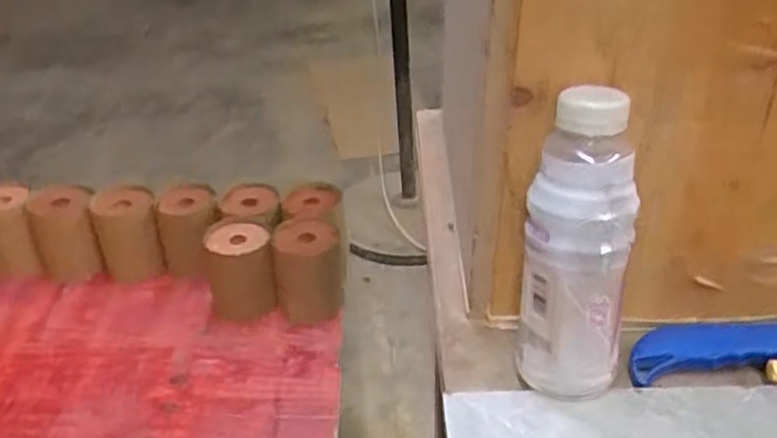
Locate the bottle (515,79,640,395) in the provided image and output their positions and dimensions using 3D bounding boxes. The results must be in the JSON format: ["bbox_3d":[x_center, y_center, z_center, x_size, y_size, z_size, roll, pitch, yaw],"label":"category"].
[{"bbox_3d":[0.117,0.022,0.445,0.062,0.193,0.065,6,35,13],"label":"bottle"}]

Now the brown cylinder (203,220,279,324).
[{"bbox_3d":[-0.190,0.065,0.917,0.084,0.103,0.084,-11,35,-12],"label":"brown cylinder"}]

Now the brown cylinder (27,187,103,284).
[{"bbox_3d":[-0.429,0.026,0.960,0.085,0.107,0.088,-19,37,-23],"label":"brown cylinder"}]

